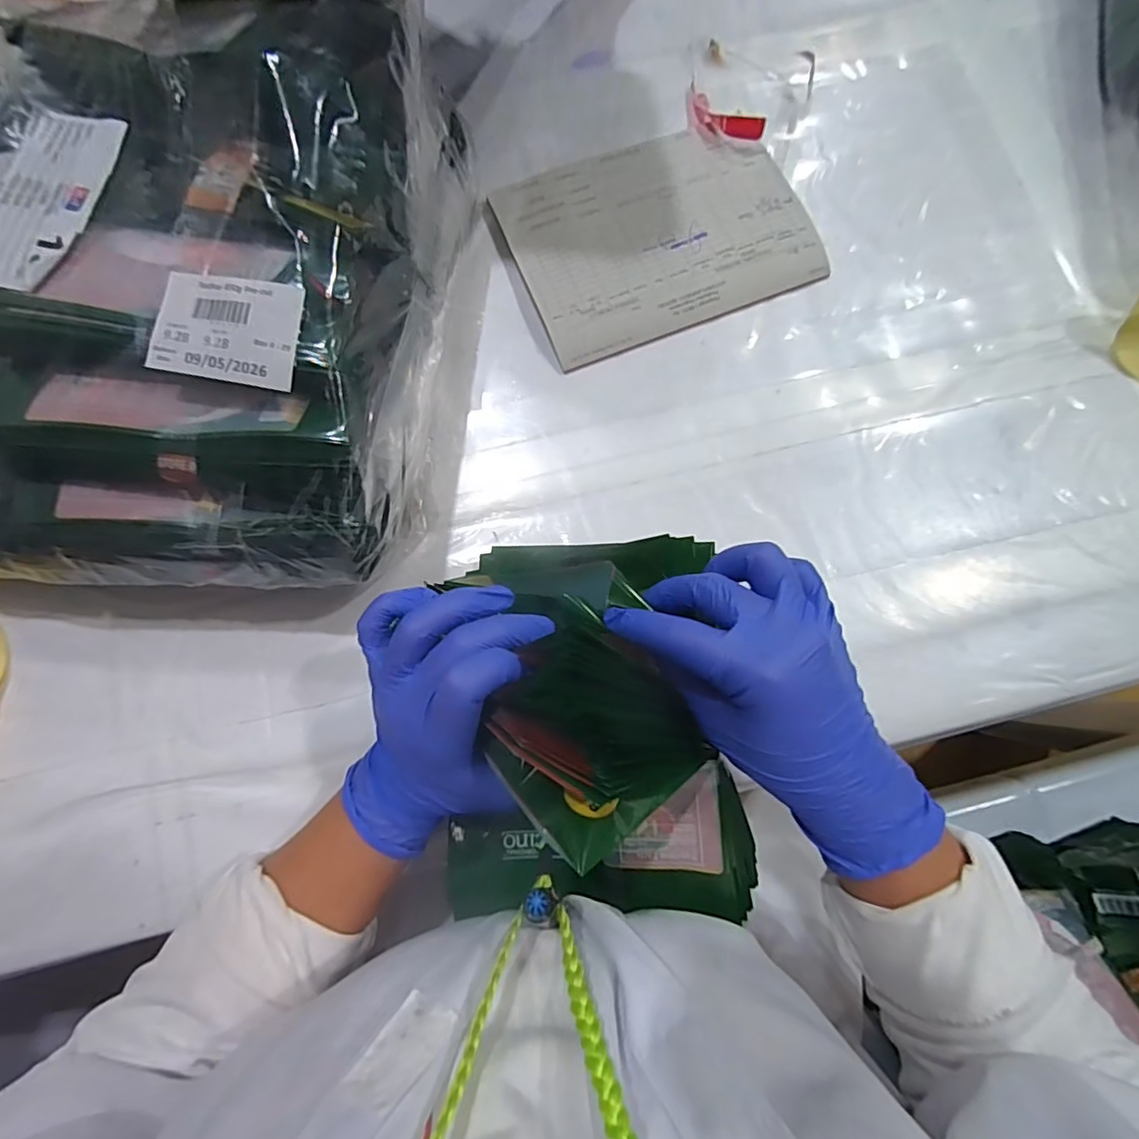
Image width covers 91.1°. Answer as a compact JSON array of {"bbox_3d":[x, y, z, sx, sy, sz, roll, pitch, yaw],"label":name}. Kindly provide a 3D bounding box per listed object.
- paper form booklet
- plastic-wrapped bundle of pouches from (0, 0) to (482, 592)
[{"bbox_3d":[0.064,-0.253,0.419,0.211,0.012,0.162,-22,78,-4],"label":"paper form booklet"},{"bbox_3d":[-0.271,-0.155,0.333,0.391,0.129,0.326,1,77,1],"label":"plastic-wrapped bundle of pouches"}]

